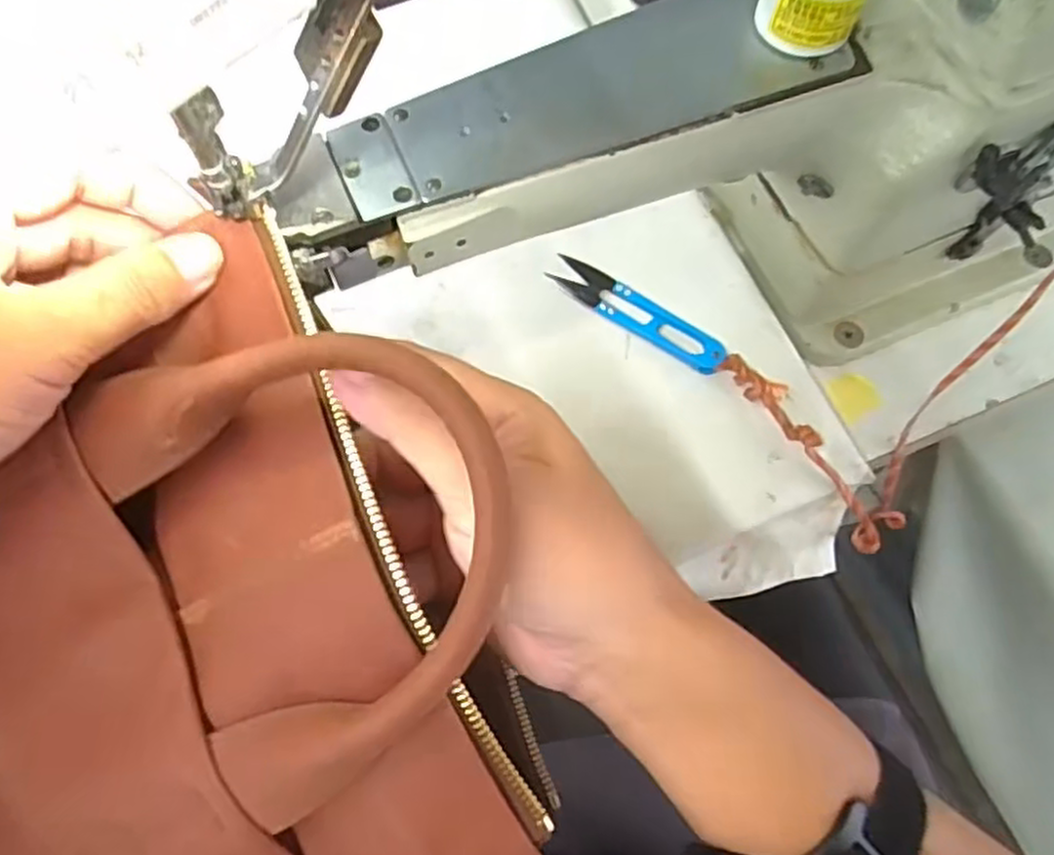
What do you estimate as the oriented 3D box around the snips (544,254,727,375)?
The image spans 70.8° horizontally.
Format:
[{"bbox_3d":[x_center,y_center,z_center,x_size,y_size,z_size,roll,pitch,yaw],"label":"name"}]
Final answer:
[{"bbox_3d":[0.058,-0.062,0.383,0.101,0.009,0.026,35,74,14],"label":"snips"}]

